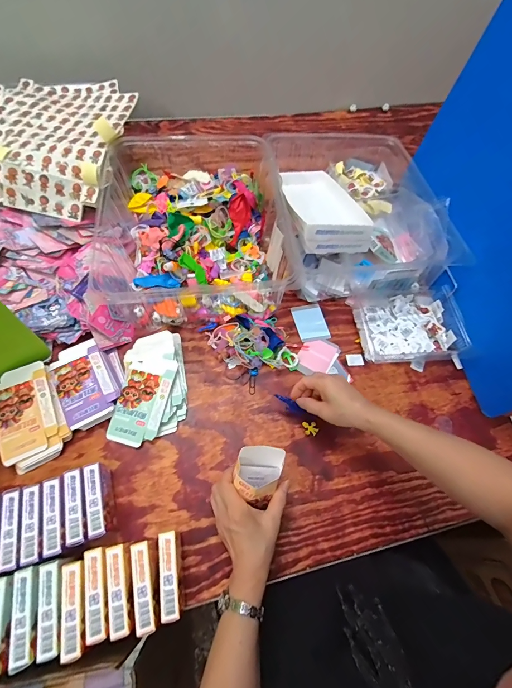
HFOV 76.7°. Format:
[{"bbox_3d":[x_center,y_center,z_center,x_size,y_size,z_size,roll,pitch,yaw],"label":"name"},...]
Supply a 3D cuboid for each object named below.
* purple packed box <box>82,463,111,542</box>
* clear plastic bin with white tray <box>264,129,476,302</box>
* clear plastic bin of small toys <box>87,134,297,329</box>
[{"bbox_3d":[-0.220,0.222,0.462,0.024,0.066,0.096,-14,64,-11],"label":"purple packed box"},{"bbox_3d":[0.218,-0.328,0.756,0.321,0.150,0.460,-4,62,-6],"label":"clear plastic bin with white tray"},{"bbox_3d":[-0.138,-0.248,0.680,0.379,0.117,0.432,-6,62,-7],"label":"clear plastic bin of small toys"}]

